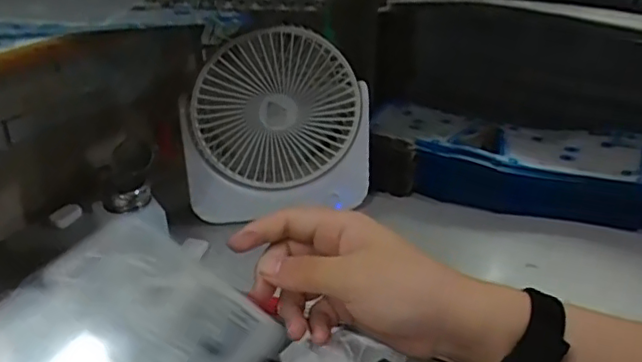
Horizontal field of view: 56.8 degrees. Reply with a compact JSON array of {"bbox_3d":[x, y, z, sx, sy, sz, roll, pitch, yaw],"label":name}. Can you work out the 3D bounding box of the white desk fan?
[{"bbox_3d":[-0.046,-0.059,0.596,0.179,0.184,0.068,-9,28,-16],"label":"white desk fan"}]

